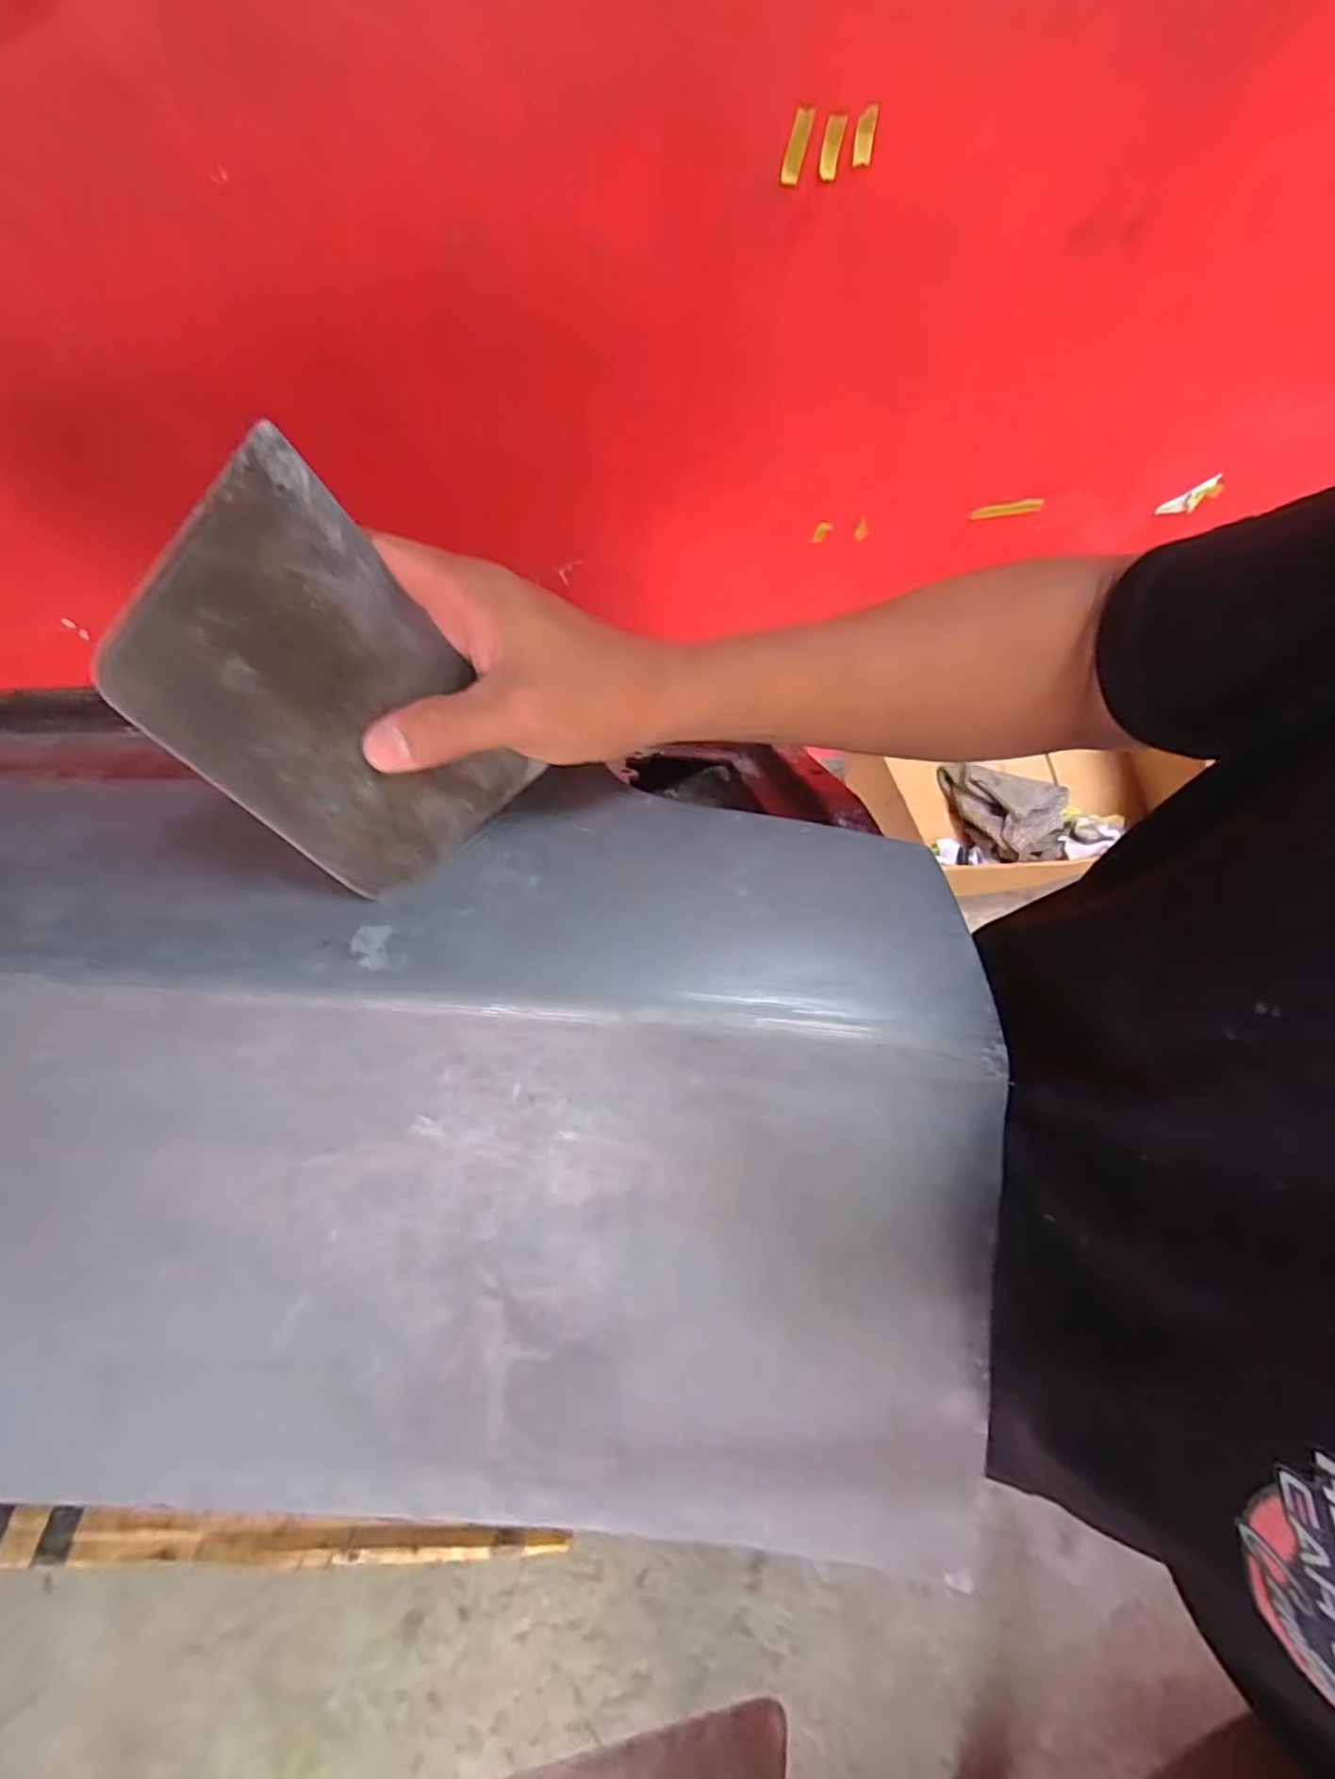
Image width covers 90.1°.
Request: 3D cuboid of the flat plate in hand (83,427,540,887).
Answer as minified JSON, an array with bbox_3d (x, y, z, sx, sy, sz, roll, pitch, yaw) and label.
[{"bbox_3d":[-0.115,-0.064,0.239,0.008,0.135,0.092,24,70,48],"label":"flat plate in hand"}]

